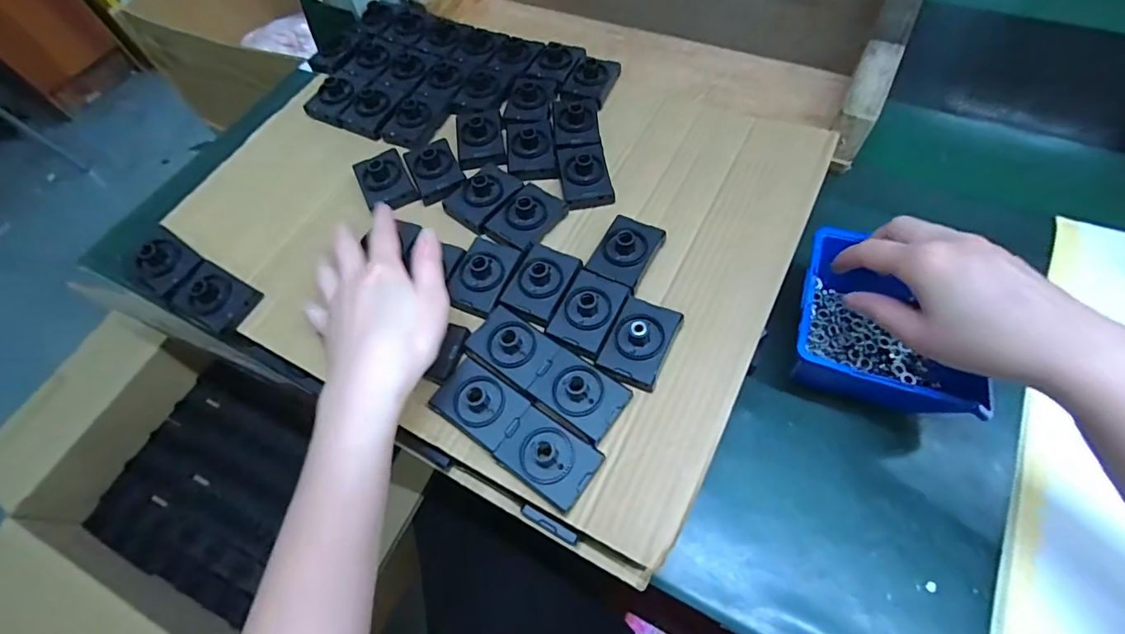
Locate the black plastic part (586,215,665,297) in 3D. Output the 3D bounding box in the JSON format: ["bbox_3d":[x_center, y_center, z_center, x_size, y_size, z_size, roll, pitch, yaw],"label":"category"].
[{"bbox_3d":[0.048,-0.051,0.372,0.042,0.028,0.057,26,67,17],"label":"black plastic part"}]

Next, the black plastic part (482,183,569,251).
[{"bbox_3d":[-0.030,-0.081,0.392,0.043,0.027,0.060,32,69,19],"label":"black plastic part"}]

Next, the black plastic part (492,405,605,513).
[{"bbox_3d":[-0.009,0.087,0.303,0.058,0.015,0.040,33,69,19],"label":"black plastic part"}]

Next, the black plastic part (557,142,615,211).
[{"bbox_3d":[0.019,-0.123,0.411,0.041,0.028,0.062,-9,62,-1],"label":"black plastic part"}]

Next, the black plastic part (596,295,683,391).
[{"bbox_3d":[0.054,0.016,0.330,0.040,0.023,0.061,23,66,16],"label":"black plastic part"}]

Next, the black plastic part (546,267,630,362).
[{"bbox_3d":[0.019,-0.003,0.349,0.042,0.025,0.062,23,66,16],"label":"black plastic part"}]

